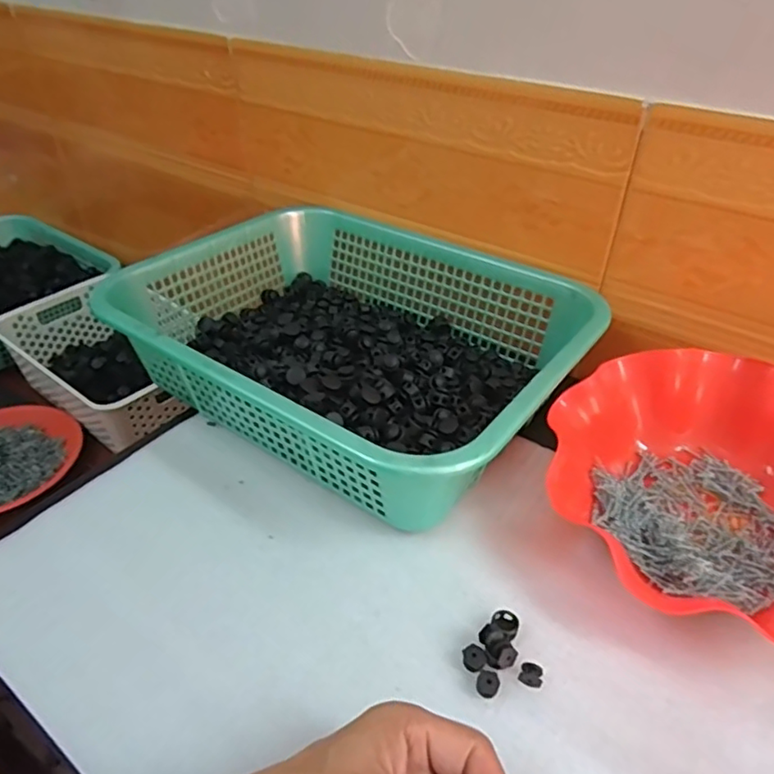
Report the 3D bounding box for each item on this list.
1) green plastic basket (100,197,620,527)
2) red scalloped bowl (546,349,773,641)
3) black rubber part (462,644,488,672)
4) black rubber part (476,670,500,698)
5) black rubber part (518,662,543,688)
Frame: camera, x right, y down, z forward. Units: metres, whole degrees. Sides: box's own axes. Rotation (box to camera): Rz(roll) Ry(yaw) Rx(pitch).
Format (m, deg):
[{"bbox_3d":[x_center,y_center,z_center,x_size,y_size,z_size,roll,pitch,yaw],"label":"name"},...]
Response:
[{"bbox_3d":[-0.028,-0.053,0.540,0.385,0.096,0.296,26,48,27],"label":"green plastic basket"},{"bbox_3d":[0.229,0.066,0.423,0.217,0.068,0.213,-1,42,1],"label":"red scalloped bowl"},{"bbox_3d":[0.053,0.164,0.360,0.014,0.010,0.013,3,42,5],"label":"black rubber part"},{"bbox_3d":[0.059,0.174,0.350,0.013,0.009,0.013,-1,42,1],"label":"black rubber part"},{"bbox_3d":[0.085,0.170,0.353,0.013,0.009,0.011,11,43,13],"label":"black rubber part"}]

